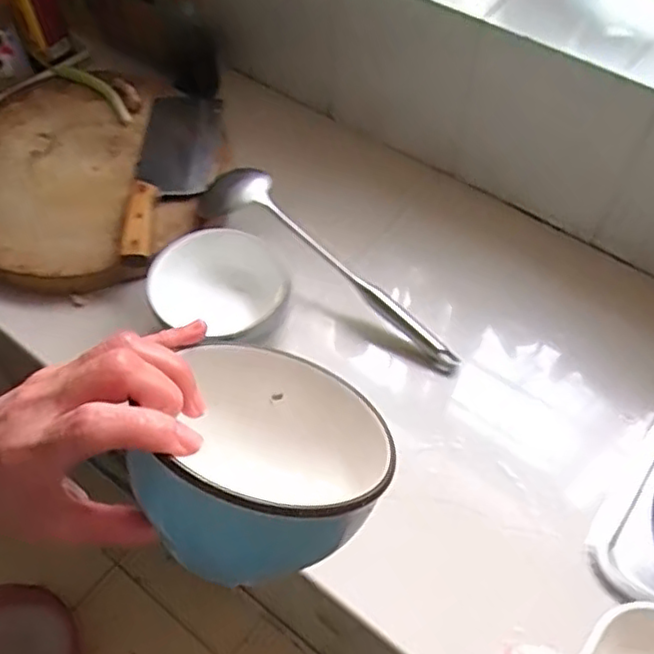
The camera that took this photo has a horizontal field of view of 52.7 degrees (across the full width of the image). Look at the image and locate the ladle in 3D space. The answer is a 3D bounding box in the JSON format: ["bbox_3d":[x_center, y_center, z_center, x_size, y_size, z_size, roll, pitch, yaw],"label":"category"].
[{"bbox_3d":[0.007,-0.074,0.726,0.354,0.063,0.077,38,65,8],"label":"ladle"}]

